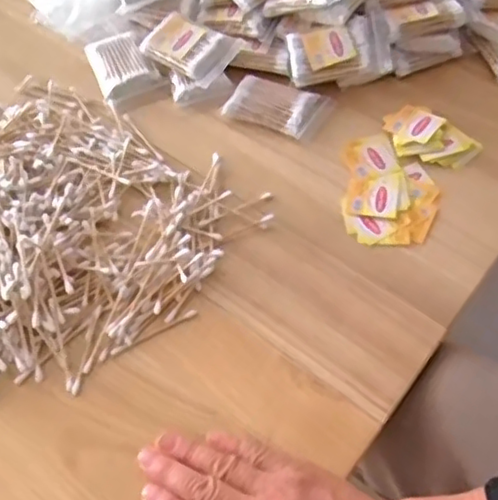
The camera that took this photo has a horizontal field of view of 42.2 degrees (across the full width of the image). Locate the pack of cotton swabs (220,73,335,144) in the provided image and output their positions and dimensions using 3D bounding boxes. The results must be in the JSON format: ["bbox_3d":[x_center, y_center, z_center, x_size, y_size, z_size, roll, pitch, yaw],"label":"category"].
[{"bbox_3d":[0.029,-0.138,0.617,0.089,0.018,0.060,21,60,14],"label":"pack of cotton swabs"}]

